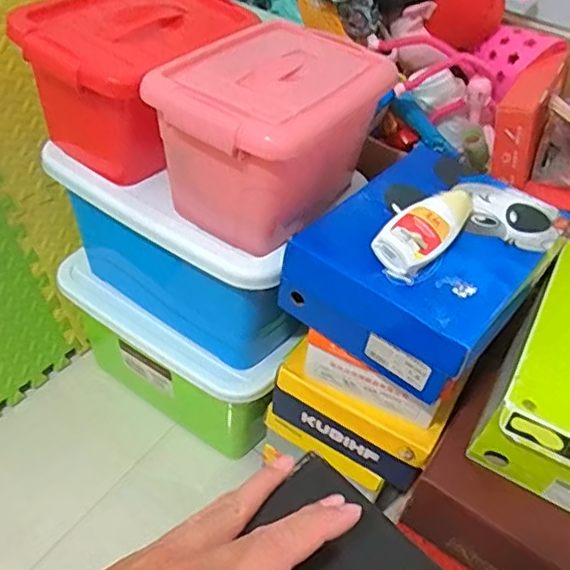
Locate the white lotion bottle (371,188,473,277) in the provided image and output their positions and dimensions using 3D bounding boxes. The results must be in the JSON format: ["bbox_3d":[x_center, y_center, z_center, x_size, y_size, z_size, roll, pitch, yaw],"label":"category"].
[{"bbox_3d":[0.148,-0.060,0.613,0.052,0.034,0.145,31,49,23],"label":"white lotion bottle"}]

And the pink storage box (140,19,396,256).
[{"bbox_3d":[-0.016,-0.169,0.690,0.182,0.170,0.247,29,48,21],"label":"pink storage box"}]

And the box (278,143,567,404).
[{"bbox_3d":[0.159,-0.024,0.667,0.207,0.105,0.261,33,50,24],"label":"box"}]

